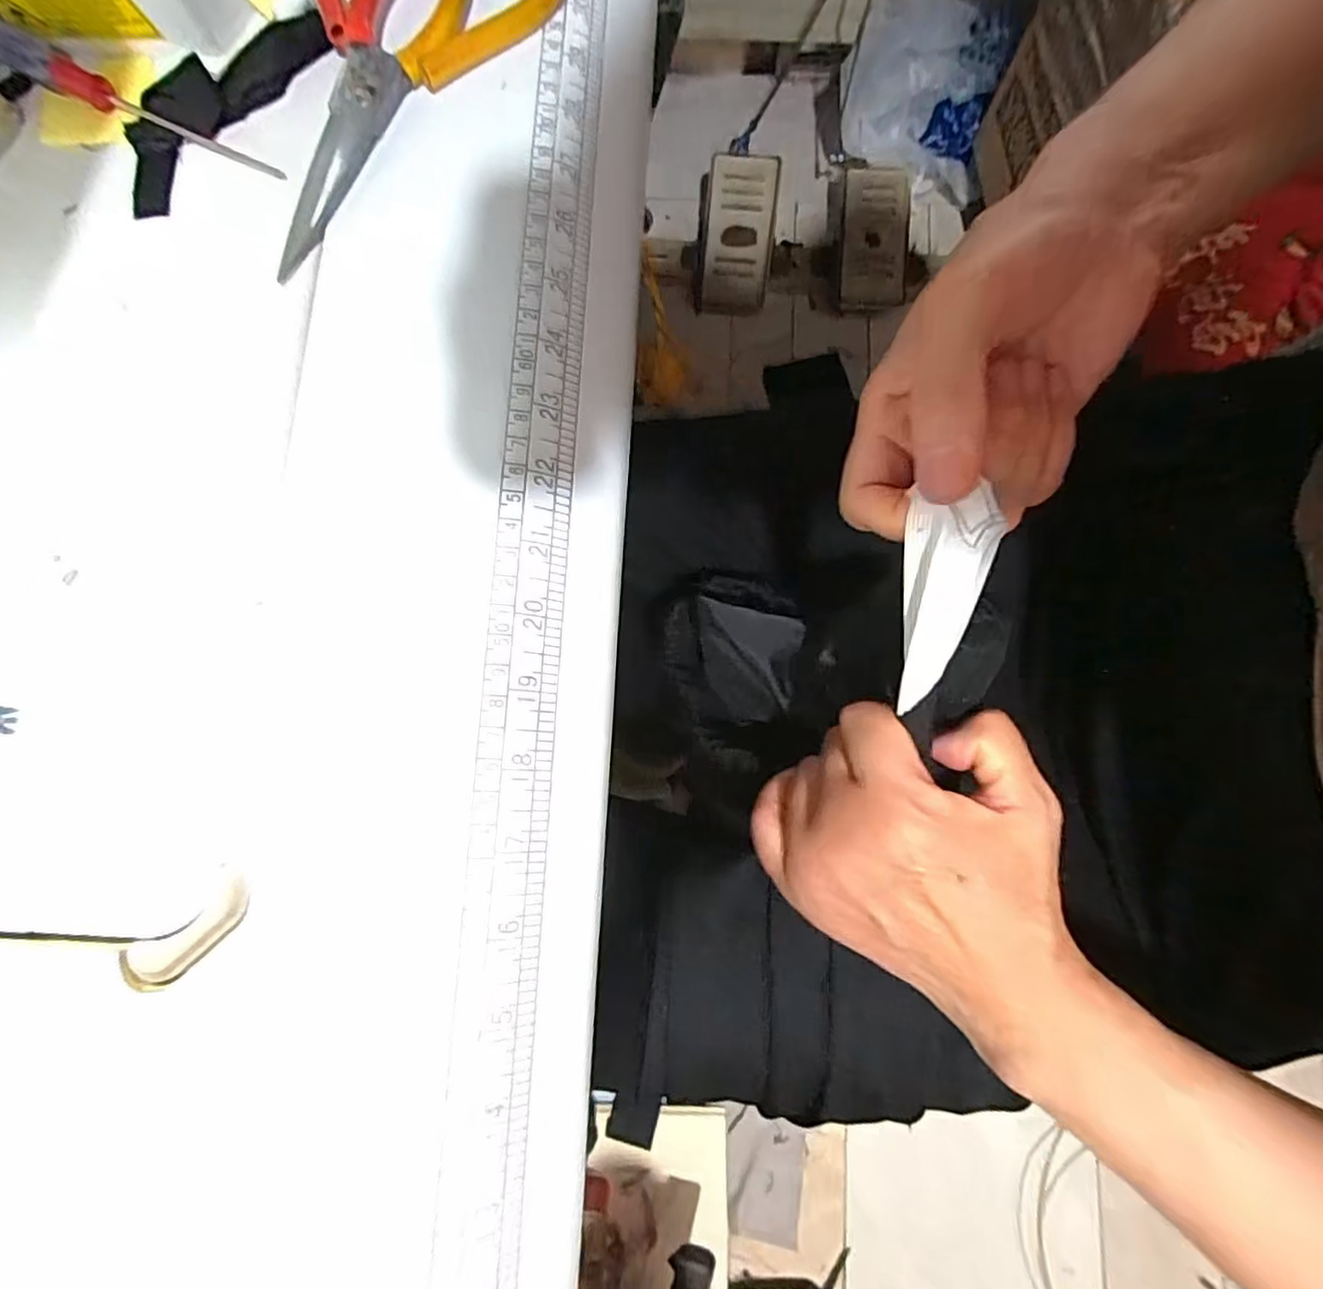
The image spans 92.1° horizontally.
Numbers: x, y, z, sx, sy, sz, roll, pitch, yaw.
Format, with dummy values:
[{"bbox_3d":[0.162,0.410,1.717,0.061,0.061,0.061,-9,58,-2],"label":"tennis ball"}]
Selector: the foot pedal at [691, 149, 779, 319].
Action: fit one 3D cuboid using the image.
[{"bbox_3d":[0.122,-0.670,1.048,0.121,0.047,0.224,2,113,-4],"label":"foot pedal"}]

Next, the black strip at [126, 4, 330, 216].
[{"bbox_3d":[-0.172,-0.208,0.244,0.034,0.012,0.097,41,82,9],"label":"black strip"}]

